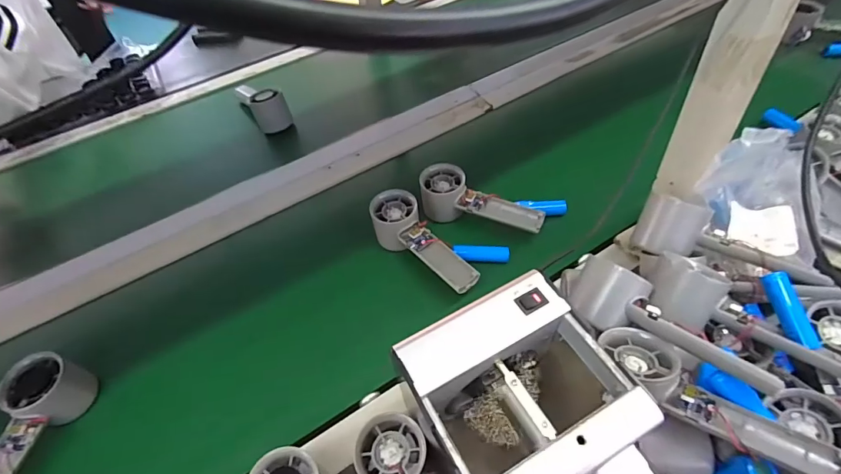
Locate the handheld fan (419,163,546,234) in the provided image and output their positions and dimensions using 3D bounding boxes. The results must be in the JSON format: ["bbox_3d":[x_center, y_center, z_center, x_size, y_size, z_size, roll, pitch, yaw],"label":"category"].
[{"bbox_3d":[0.076,-0.042,0.540,0.155,0.063,0.049,14,49,16],"label":"handheld fan"}]

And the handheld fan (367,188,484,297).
[{"bbox_3d":[0.004,0.008,0.504,0.054,0.064,0.151,-35,54,-26],"label":"handheld fan"}]

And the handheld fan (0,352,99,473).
[{"bbox_3d":[-0.374,0.193,0.399,0.053,0.053,0.155,8,62,11],"label":"handheld fan"}]

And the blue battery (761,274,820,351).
[{"bbox_3d":[0.314,0.062,0.365,0.014,0.017,0.066,-6,63,-1],"label":"blue battery"}]

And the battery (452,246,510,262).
[{"bbox_3d":[0.073,0.023,0.514,0.065,0.019,0.020,-1,47,3],"label":"battery"}]

